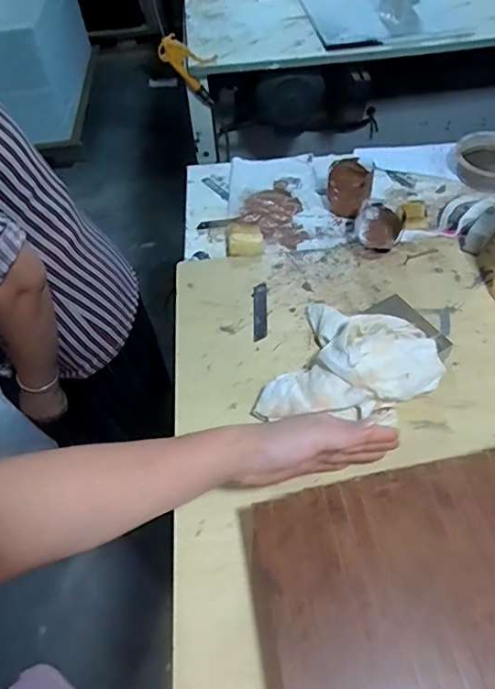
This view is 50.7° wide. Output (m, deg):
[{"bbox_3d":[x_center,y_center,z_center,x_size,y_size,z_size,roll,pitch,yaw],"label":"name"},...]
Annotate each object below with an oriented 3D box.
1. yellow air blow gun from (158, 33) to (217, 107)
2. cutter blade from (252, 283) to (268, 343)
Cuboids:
[{"bbox_3d":[-0.114,-0.611,1.154,0.096,0.194,0.041,-37,53,12],"label":"yellow air blow gun"},{"bbox_3d":[0.016,-0.045,0.683,0.019,0.004,0.098,-1,52,4],"label":"cutter blade"}]

